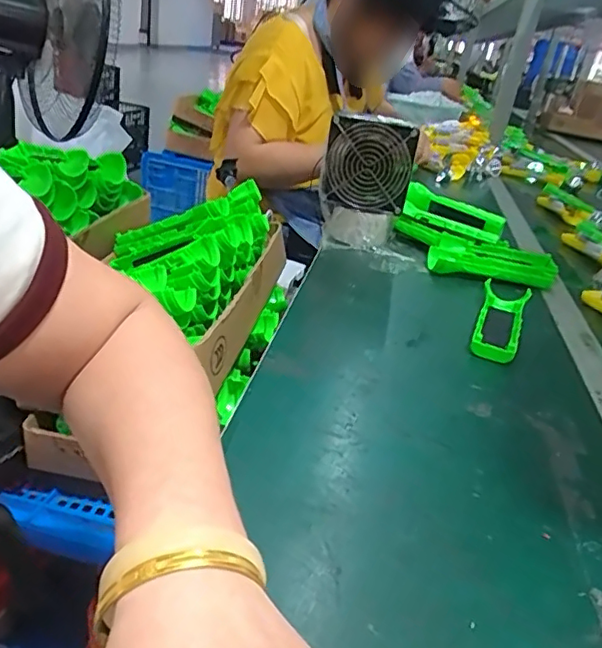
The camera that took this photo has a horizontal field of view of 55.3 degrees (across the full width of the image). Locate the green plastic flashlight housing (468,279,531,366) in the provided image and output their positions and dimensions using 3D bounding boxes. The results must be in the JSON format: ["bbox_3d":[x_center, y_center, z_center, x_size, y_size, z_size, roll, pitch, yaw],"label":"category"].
[{"bbox_3d":[0.216,-0.002,0.632,0.049,0.026,0.158,18,28,19],"label":"green plastic flashlight housing"}]

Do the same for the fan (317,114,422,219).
[{"bbox_3d":[0.094,-0.224,0.807,0.121,0.118,0.035,11,26,7],"label":"fan"}]

